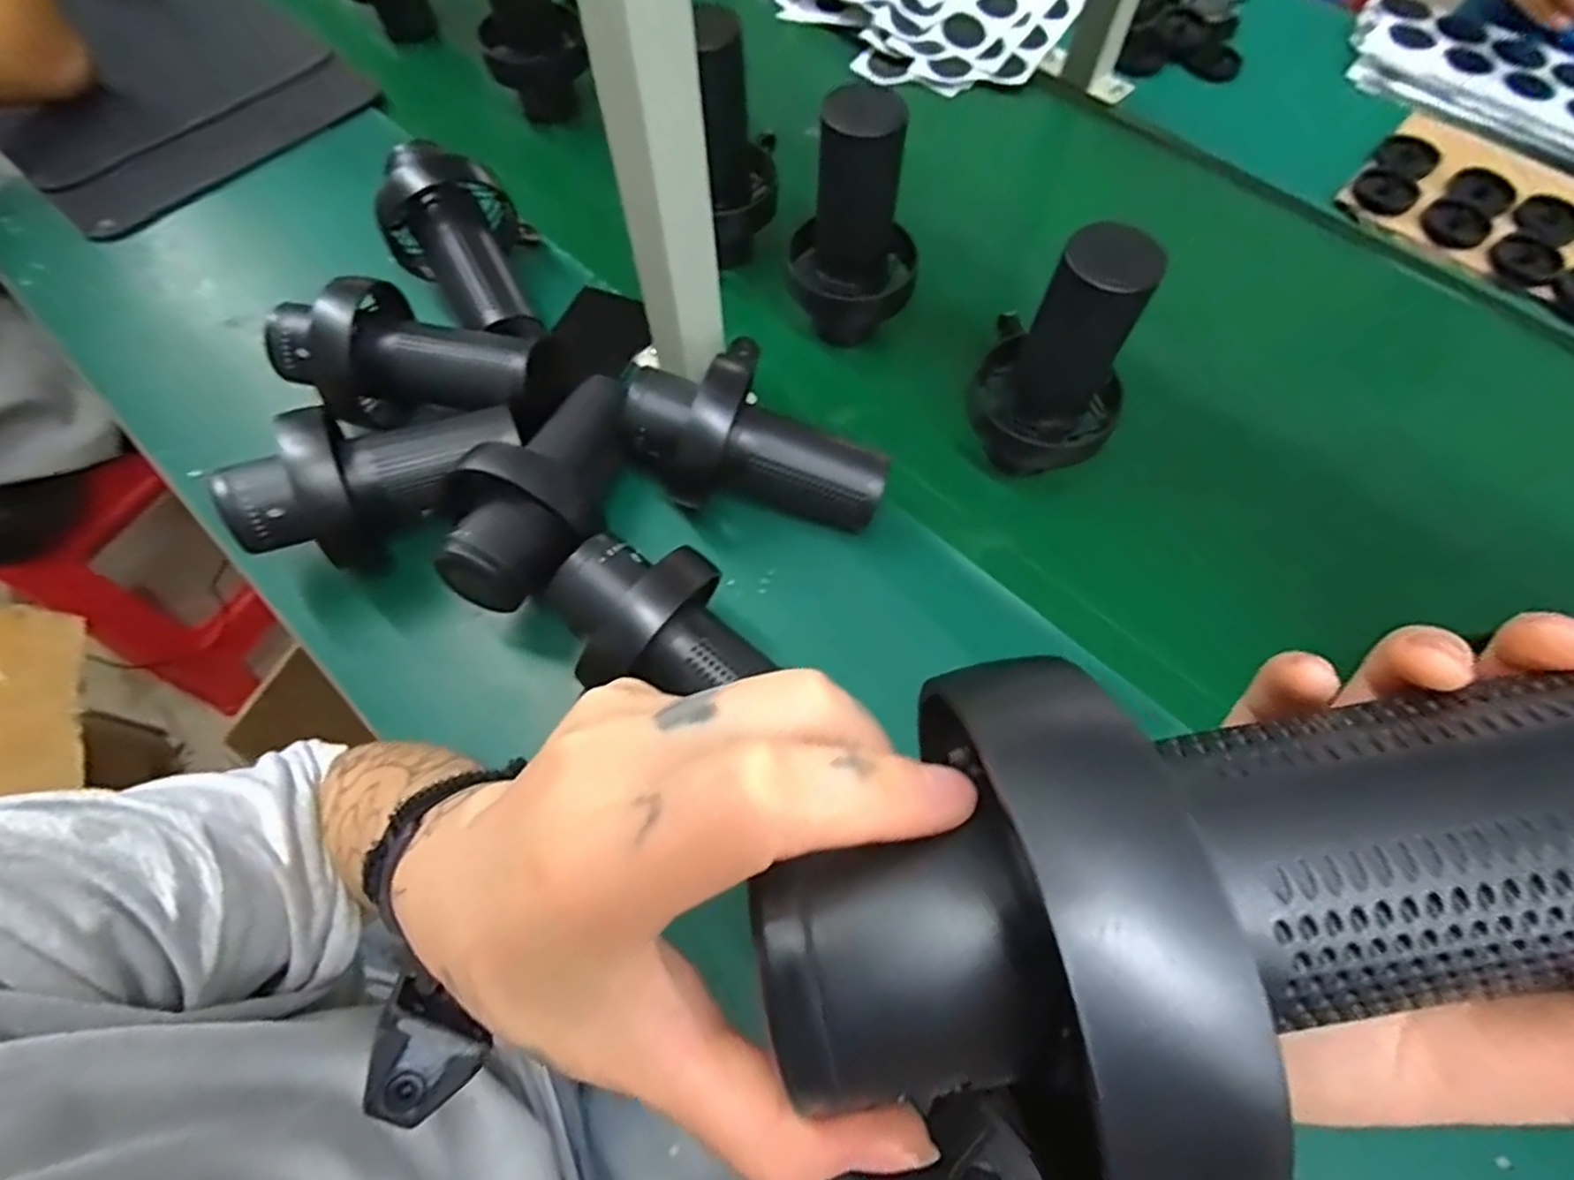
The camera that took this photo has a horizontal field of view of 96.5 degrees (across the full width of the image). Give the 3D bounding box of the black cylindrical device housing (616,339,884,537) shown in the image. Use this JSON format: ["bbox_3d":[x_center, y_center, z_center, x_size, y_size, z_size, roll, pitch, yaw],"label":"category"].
[{"bbox_3d":[-0.022,-0.093,0.464,0.171,0.091,0.075,20,66,-10],"label":"black cylindrical device housing"}]

